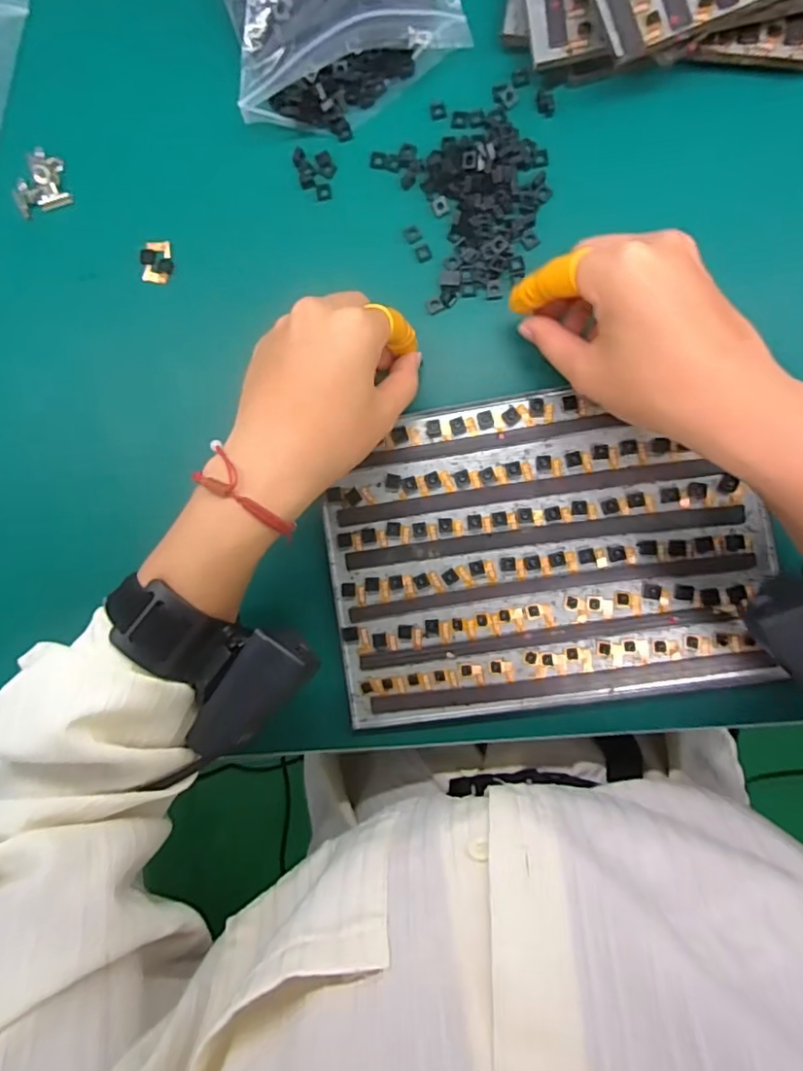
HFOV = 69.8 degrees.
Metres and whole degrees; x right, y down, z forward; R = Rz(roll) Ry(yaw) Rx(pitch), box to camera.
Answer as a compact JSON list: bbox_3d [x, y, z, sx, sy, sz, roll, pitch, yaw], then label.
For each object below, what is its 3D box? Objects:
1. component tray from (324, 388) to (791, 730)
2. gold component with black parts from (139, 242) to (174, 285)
[{"bbox_3d":[0.077,0.010,0.336,0.236,0.006,0.177,-9,88,7],"label":"component tray"},{"bbox_3d":[-0.156,-0.174,0.366,0.019,0.007,0.025,-6,88,7],"label":"gold component with black parts"}]

